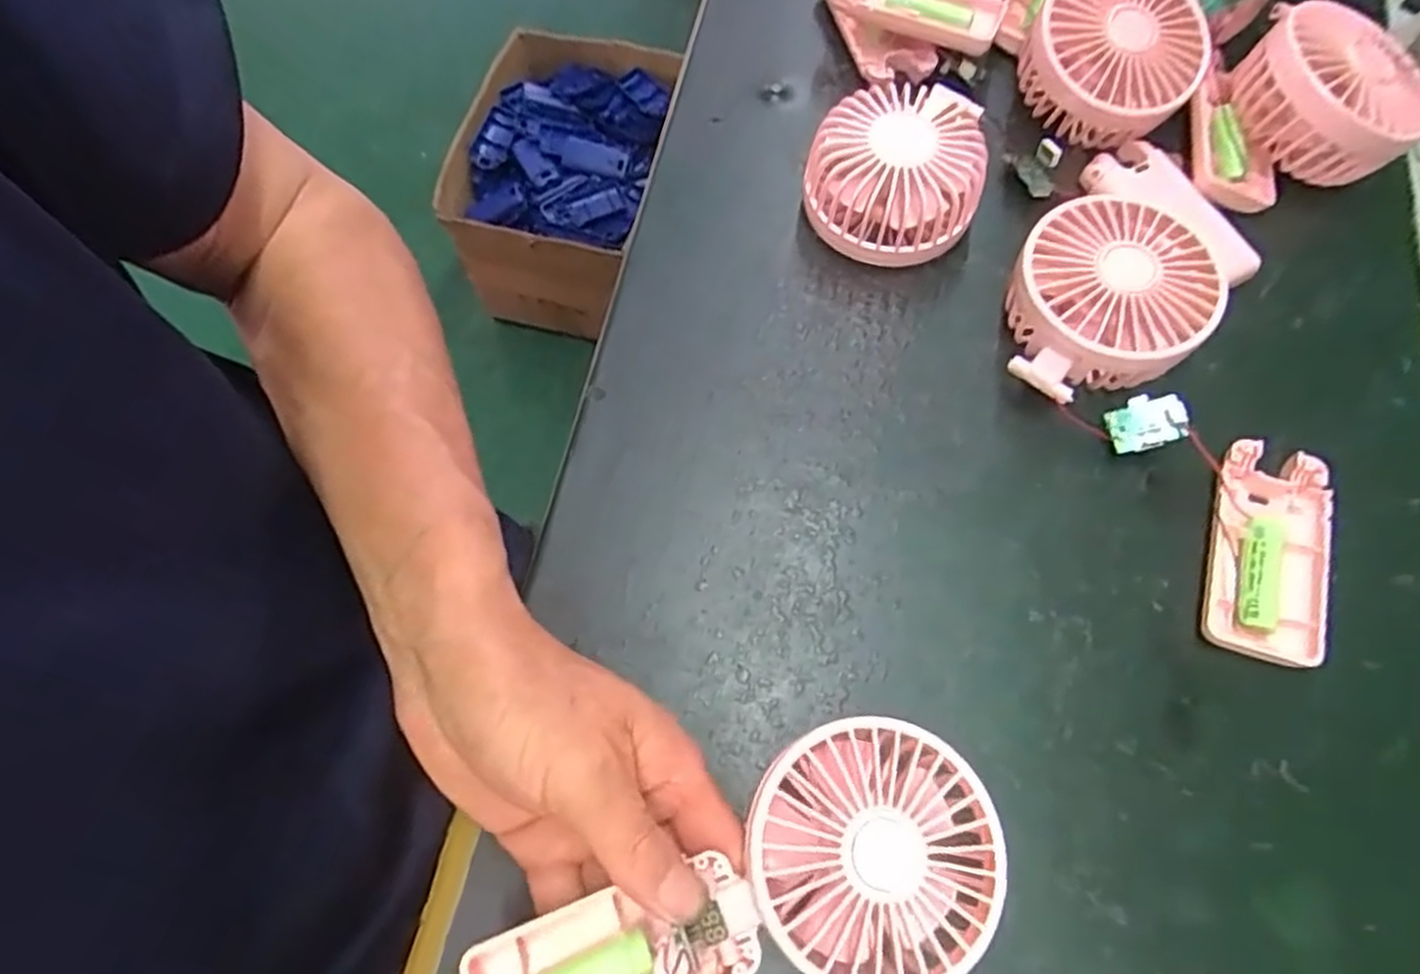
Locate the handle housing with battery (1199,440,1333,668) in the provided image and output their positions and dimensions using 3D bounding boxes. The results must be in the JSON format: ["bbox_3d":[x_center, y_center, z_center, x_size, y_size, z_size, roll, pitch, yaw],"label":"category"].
[{"bbox_3d":[0.237,0.028,0.334,0.047,0.013,0.092,15,70,8],"label":"handle housing with battery"}]

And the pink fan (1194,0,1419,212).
[{"bbox_3d":[0.303,-0.201,0.402,0.109,0.052,0.098,-7,68,-1],"label":"pink fan"}]

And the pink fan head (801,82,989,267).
[{"bbox_3d":[0.093,-0.160,0.392,0.085,0.047,0.088,11,69,6],"label":"pink fan head"}]

